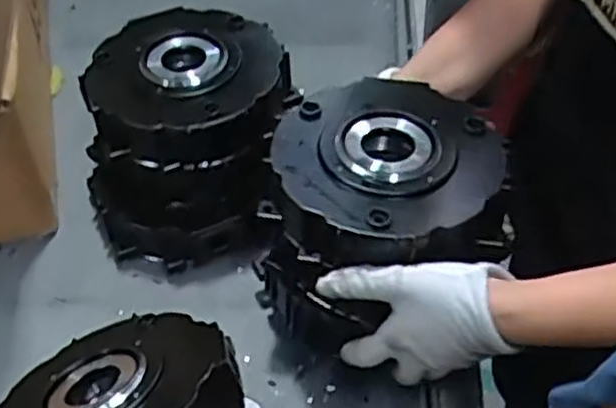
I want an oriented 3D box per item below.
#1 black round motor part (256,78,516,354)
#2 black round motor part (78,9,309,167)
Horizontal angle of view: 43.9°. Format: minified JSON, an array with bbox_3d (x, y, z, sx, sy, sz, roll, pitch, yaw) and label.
[{"bbox_3d":[0.055,0.023,0.609,0.177,0.165,0.176,-2,46,2],"label":"black round motor part"},{"bbox_3d":[-0.104,-0.106,0.675,0.174,0.058,0.170,-2,46,2],"label":"black round motor part"}]

